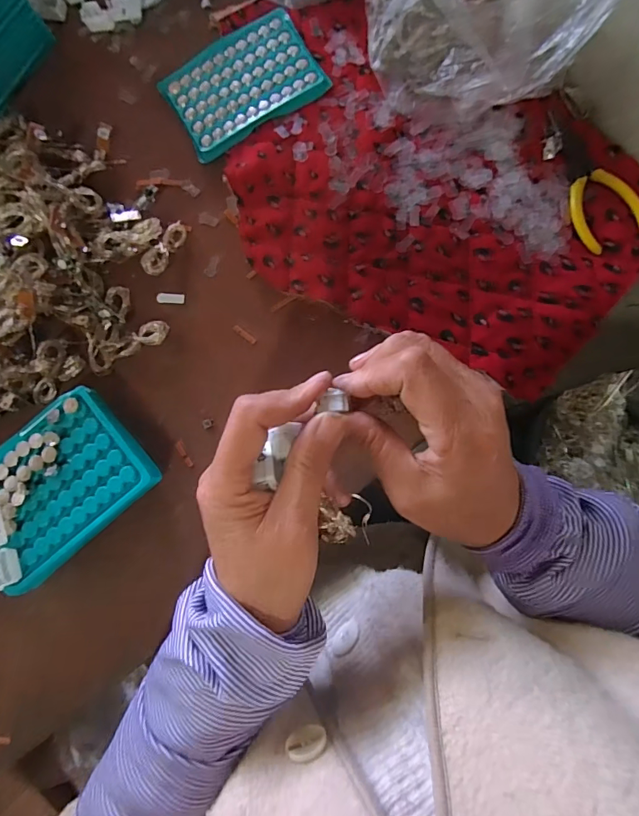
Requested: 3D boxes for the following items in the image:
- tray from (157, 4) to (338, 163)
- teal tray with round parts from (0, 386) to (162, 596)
[{"bbox_3d":[-0.067,-0.283,0.375,0.126,0.006,0.093,-30,82,1],"label":"tray"},{"bbox_3d":[-0.201,0.061,0.333,0.135,0.035,0.098,-40,82,-1],"label":"teal tray with round parts"}]

